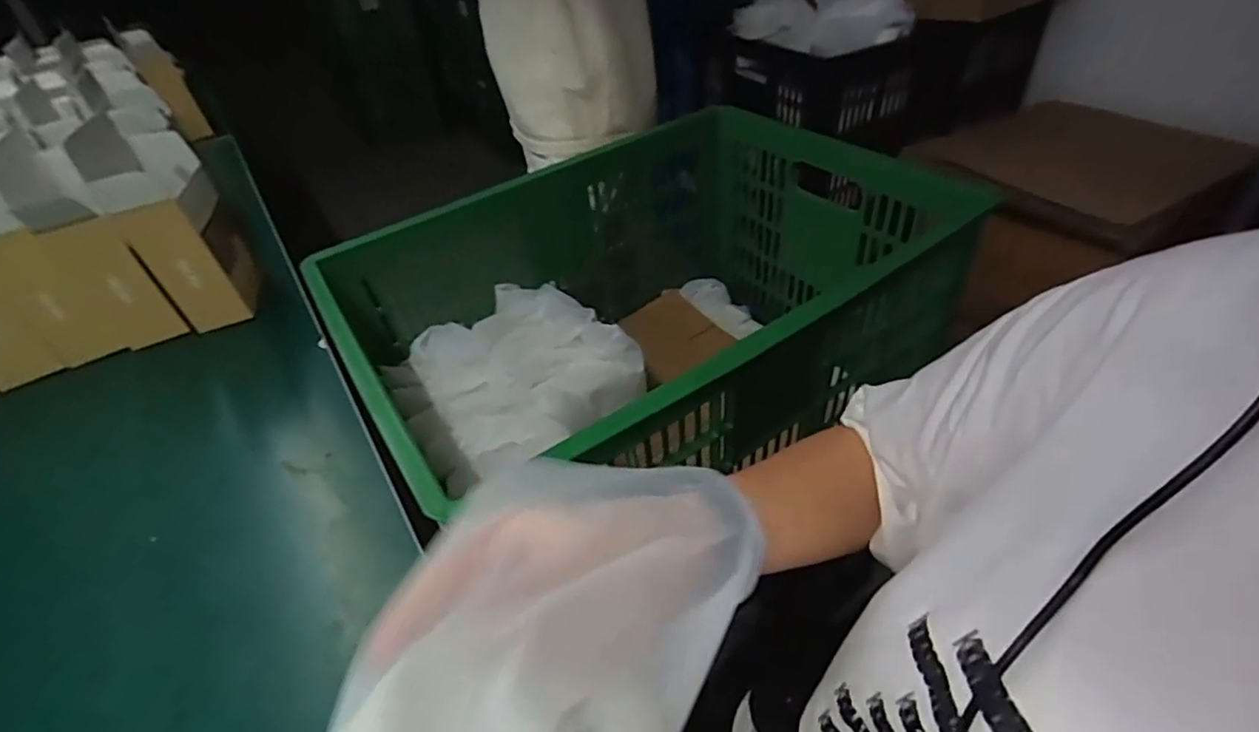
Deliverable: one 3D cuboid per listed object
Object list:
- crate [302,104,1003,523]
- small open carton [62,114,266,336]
[{"bbox_3d":[0.022,-0.051,0.769,0.665,0.310,0.484,-28,46,-22],"label":"crate"},{"bbox_3d":[-0.532,-0.169,0.704,0.086,0.228,0.136,-21,43,-15],"label":"small open carton"}]

